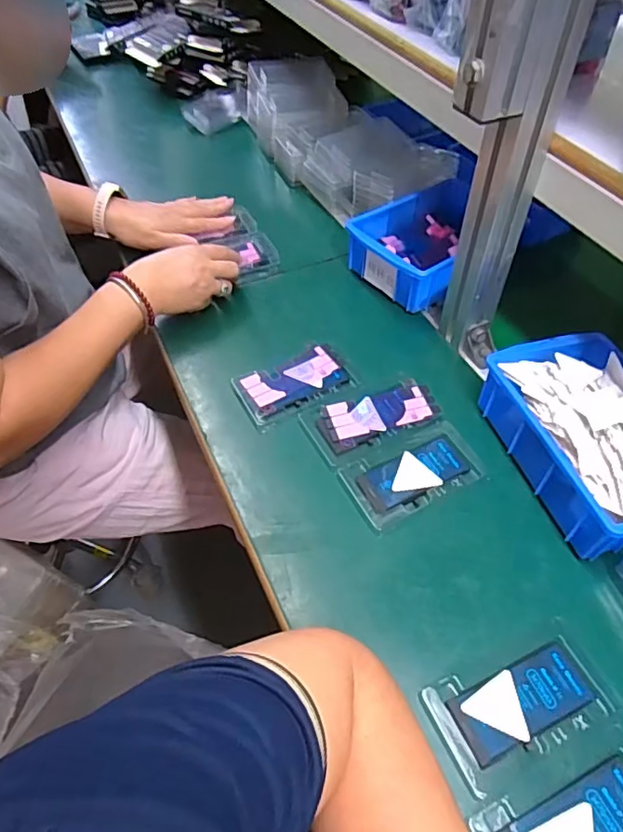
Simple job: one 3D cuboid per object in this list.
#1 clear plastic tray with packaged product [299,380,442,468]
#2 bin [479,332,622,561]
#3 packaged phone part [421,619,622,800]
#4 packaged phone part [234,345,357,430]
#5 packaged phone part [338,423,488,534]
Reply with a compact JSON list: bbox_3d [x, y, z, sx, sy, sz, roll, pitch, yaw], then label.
[{"bbox_3d":[0.063,0.001,0.554,0.131,0.007,0.069,-21,53,-18],"label":"clear plastic tray with packaged product"},{"bbox_3d":[0.256,0.021,0.504,0.133,0.067,0.200,-15,52,-13],"label":"bin"},{"bbox_3d":[0.151,0.203,0.394,0.125,0.004,0.070,-19,53,-16],"label":"packaged phone part"},{"bbox_3d":[-0.018,-0.036,0.583,0.117,0.009,0.070,-22,54,-19],"label":"packaged phone part"},{"bbox_3d":[0.094,0.053,0.513,0.124,0.007,0.067,-21,54,-18],"label":"packaged phone part"}]

